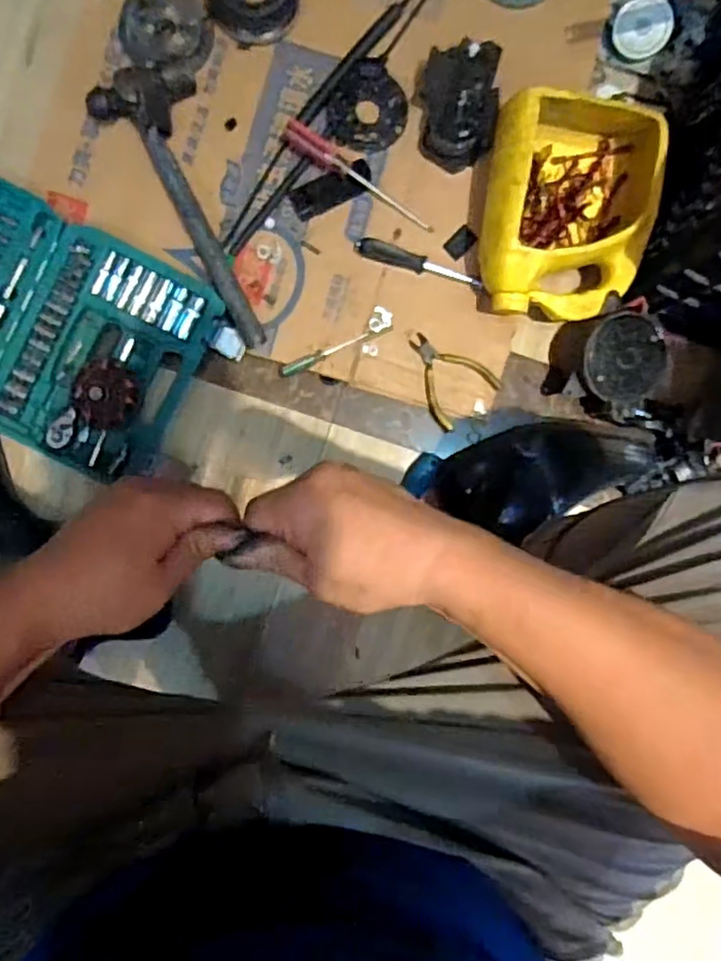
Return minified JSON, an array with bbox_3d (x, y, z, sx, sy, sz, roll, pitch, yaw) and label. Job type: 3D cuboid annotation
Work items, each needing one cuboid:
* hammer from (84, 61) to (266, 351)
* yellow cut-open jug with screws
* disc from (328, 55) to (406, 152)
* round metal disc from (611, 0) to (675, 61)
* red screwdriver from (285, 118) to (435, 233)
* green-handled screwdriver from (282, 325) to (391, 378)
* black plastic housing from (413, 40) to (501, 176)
[{"bbox_3d":[-0.189,-0.306,0.740,0.117,0.053,0.335,-25,92,-3],"label":"hammer"},{"bbox_3d":[0.229,-0.298,0.726,0.182,0.111,0.226,2,90,-3],"label":"yellow cut-open jug with screws"},{"bbox_3d":[0.011,-0.431,0.763,0.088,0.004,0.093,0,97,0],"label":"disc"},{"bbox_3d":[0.332,-0.532,0.768,0.065,0.009,0.063,9,133,10],"label":"round metal disc"},{"bbox_3d":[-0.002,-0.344,0.751,0.195,0.023,0.034,39,88,-3],"label":"red screwdriver"},{"bbox_3d":[-0.029,-0.153,0.760,0.138,0.012,0.012,-24,92,-3],"label":"green-handled screwdriver"},{"bbox_3d":[0.110,-0.424,0.746,0.088,0.064,0.121,10,90,-3],"label":"black plastic housing"}]

